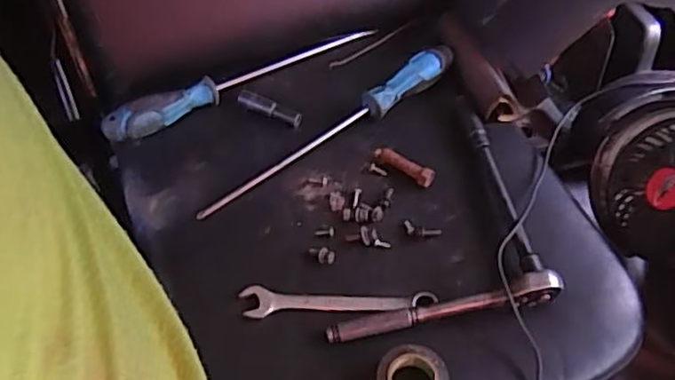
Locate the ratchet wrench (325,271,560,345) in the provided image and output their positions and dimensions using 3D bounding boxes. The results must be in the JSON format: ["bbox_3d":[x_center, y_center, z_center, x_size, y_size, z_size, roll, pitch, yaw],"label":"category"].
[{"bbox_3d":[0.086,0.093,0.525,0.190,0.033,0.022,-9,59,-7],"label":"ratchet wrench"}]

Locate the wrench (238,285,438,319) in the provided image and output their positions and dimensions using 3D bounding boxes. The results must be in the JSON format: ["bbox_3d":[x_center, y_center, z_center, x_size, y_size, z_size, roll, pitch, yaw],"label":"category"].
[{"bbox_3d":[0.000,0.094,0.544,0.160,0.007,0.026,0,58,-1],"label":"wrench"}]

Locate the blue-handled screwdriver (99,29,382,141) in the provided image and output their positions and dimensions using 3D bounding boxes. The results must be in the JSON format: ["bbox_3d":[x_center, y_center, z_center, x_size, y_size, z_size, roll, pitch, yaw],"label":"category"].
[{"bbox_3d":[-0.093,-0.116,0.645,0.287,0.032,0.025,-30,63,-18],"label":"blue-handled screwdriver"}]

